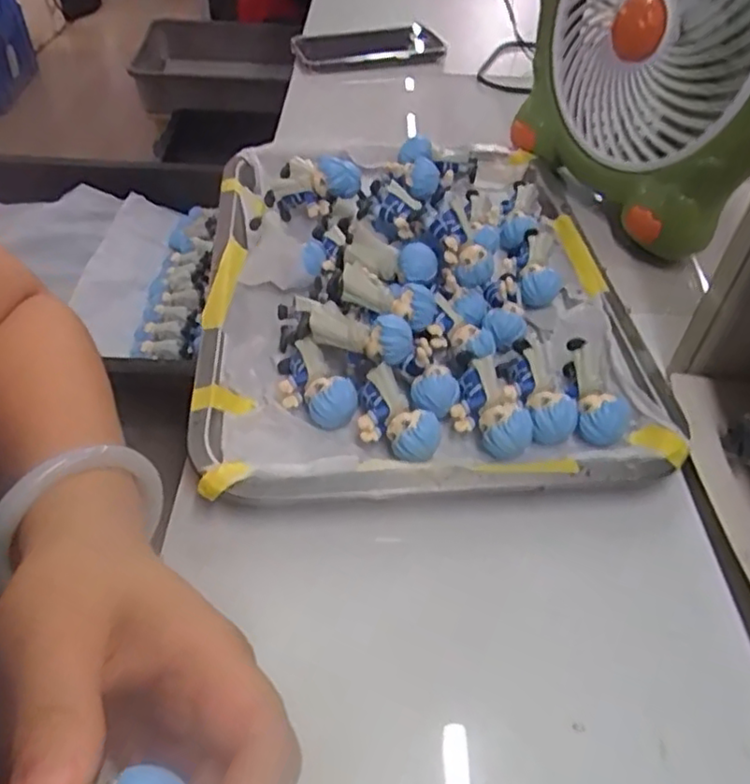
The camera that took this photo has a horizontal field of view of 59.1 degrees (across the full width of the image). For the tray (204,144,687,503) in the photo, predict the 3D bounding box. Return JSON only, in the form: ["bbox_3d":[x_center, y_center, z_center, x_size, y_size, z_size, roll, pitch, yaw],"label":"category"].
[{"bbox_3d":[0.023,-0.078,0.429,0.258,0.039,0.337,-2,47,-5],"label":"tray"}]

